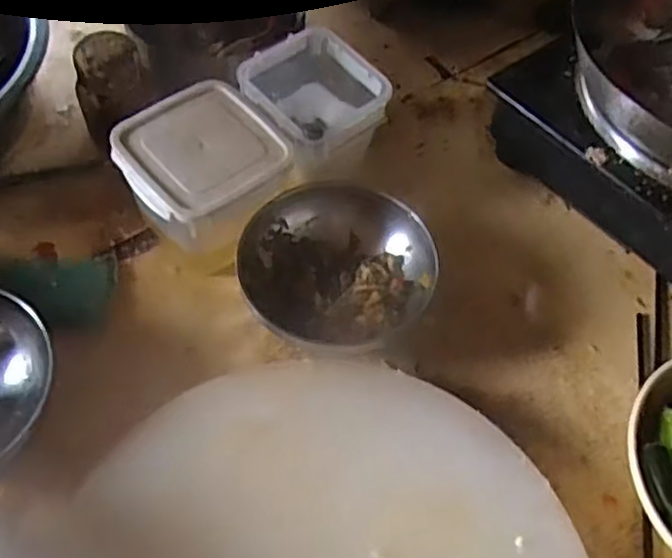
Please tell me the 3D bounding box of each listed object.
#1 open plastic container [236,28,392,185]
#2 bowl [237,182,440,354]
[{"bbox_3d":[-0.024,-0.161,0.718,0.126,0.107,0.131,-34,64,-23],"label":"open plastic container"},{"bbox_3d":[-0.001,-0.003,0.639,0.155,0.077,0.155,1,56,-2],"label":"bowl"}]

